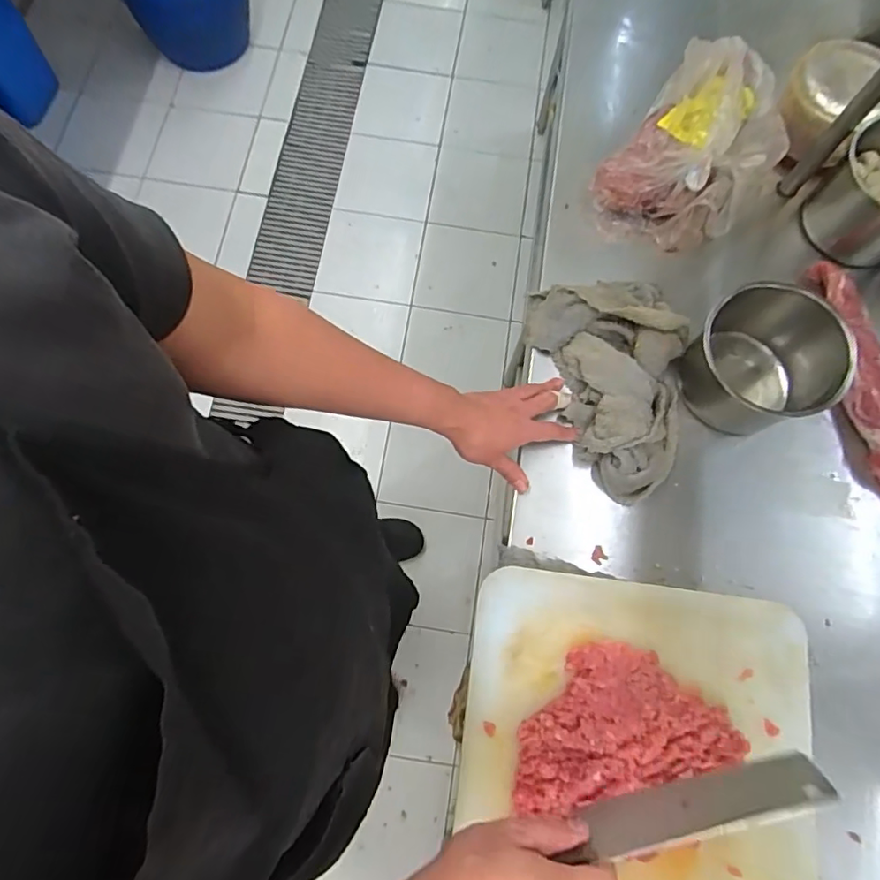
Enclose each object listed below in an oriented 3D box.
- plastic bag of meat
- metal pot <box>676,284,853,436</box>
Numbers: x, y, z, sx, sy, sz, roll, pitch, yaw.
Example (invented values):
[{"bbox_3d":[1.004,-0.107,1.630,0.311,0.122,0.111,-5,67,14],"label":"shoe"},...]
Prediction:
[{"bbox_3d":[0.364,-0.409,0.761,0.187,0.077,0.340,33,76,8],"label":"plastic bag of meat"},{"bbox_3d":[0.370,-0.088,0.647,0.144,0.143,0.140,0,74,-2],"label":"metal pot"}]

